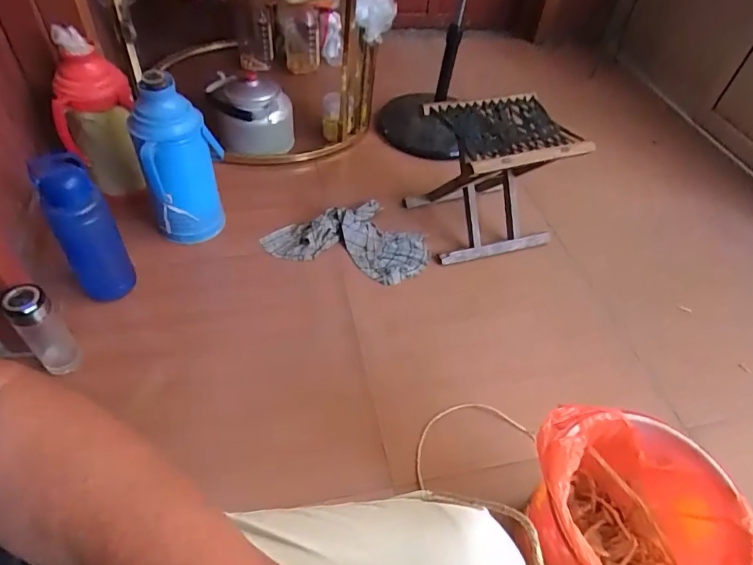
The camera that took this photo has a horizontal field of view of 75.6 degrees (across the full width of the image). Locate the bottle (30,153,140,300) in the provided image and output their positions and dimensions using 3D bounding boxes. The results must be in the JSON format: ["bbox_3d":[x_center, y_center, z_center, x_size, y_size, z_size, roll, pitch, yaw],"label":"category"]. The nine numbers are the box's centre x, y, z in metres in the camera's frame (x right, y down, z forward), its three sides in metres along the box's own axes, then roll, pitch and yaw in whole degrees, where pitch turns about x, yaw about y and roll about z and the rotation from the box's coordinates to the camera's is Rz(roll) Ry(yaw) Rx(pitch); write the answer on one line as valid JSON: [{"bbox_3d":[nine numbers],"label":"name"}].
[{"bbox_3d":[-0.572,-0.103,0.952,0.104,0.308,0.101,-30,58,-29],"label":"bottle"}]

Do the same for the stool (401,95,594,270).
[{"bbox_3d":[0.277,-0.252,1.201,0.295,0.316,0.263,-12,51,-17],"label":"stool"}]

